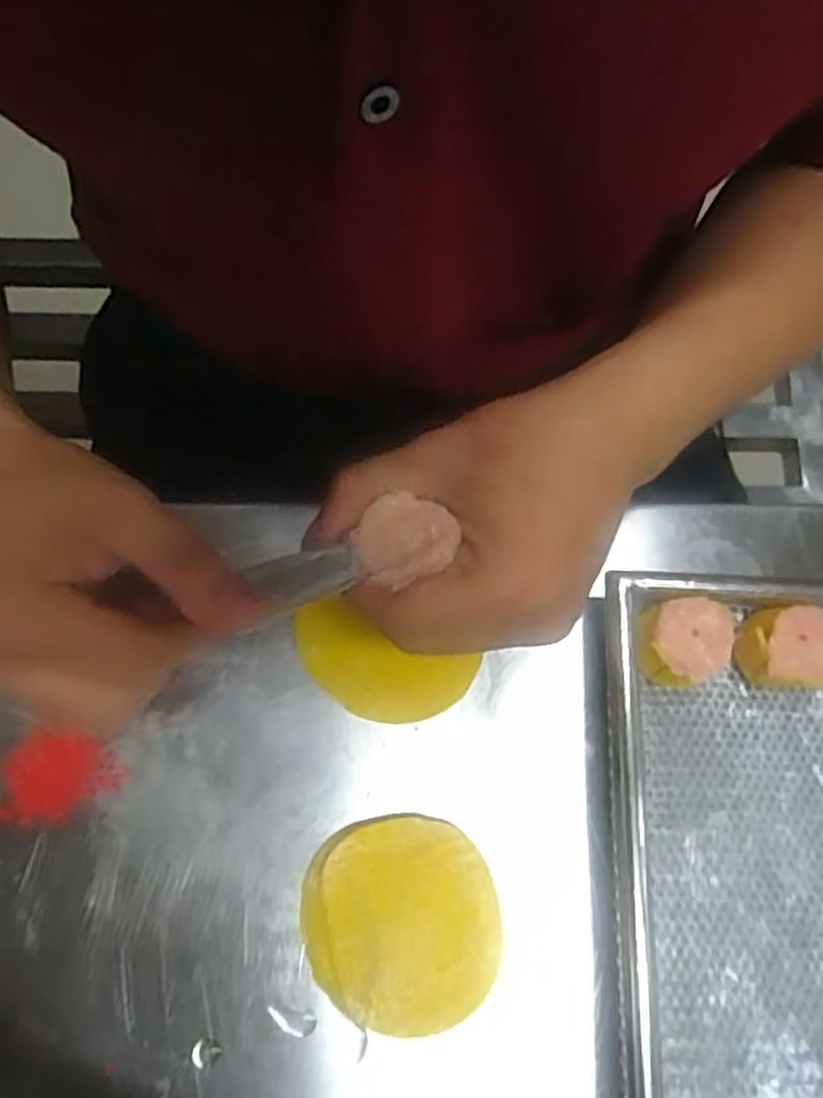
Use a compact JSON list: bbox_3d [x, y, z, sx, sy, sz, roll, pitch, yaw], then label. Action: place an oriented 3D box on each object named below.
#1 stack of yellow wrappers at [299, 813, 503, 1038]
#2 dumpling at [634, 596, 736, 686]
[{"bbox_3d":[-0.005,0.150,0.311,0.078,0.007,0.077,-4,71,-1],"label":"stack of yellow wrappers"},{"bbox_3d":[0.115,0.040,0.332,0.037,0.036,0.035,0,71,0],"label":"dumpling"}]

